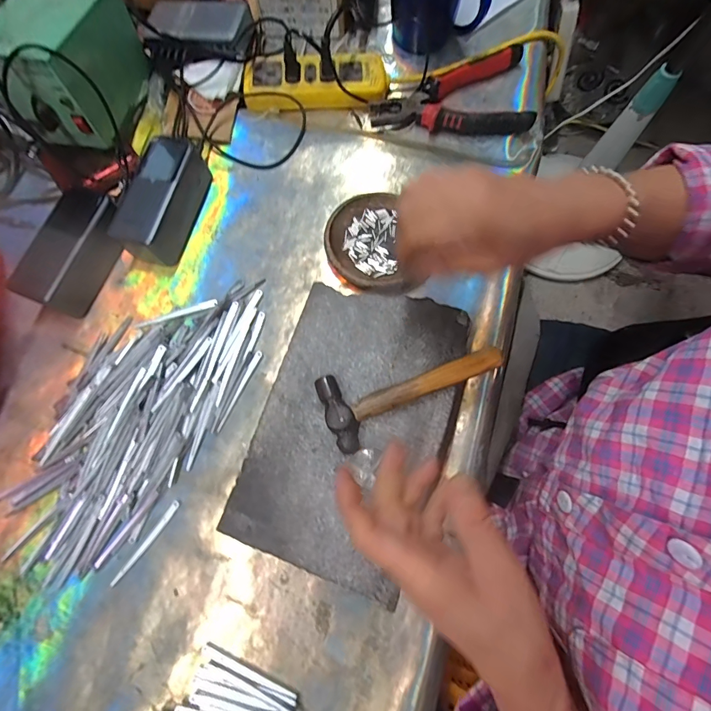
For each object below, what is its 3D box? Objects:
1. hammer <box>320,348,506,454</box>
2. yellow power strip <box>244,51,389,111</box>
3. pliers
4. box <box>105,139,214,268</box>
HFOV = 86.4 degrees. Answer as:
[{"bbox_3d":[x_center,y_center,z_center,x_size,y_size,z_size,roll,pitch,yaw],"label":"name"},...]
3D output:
[{"bbox_3d":[0.049,0.025,0.319,0.153,0.020,0.062,-20,76,-4],"label":"hammer"},{"bbox_3d":[-0.050,-0.344,0.474,0.174,0.028,0.063,-2,75,1],"label":"yellow power strip"},{"bbox_3d":[0.120,-0.336,0.474,0.194,0.020,0.116,3,75,2],"label":"pliers"},{"bbox_3d":[-0.215,-0.169,0.421,0.064,0.052,0.138,14,76,5],"label":"box"}]

